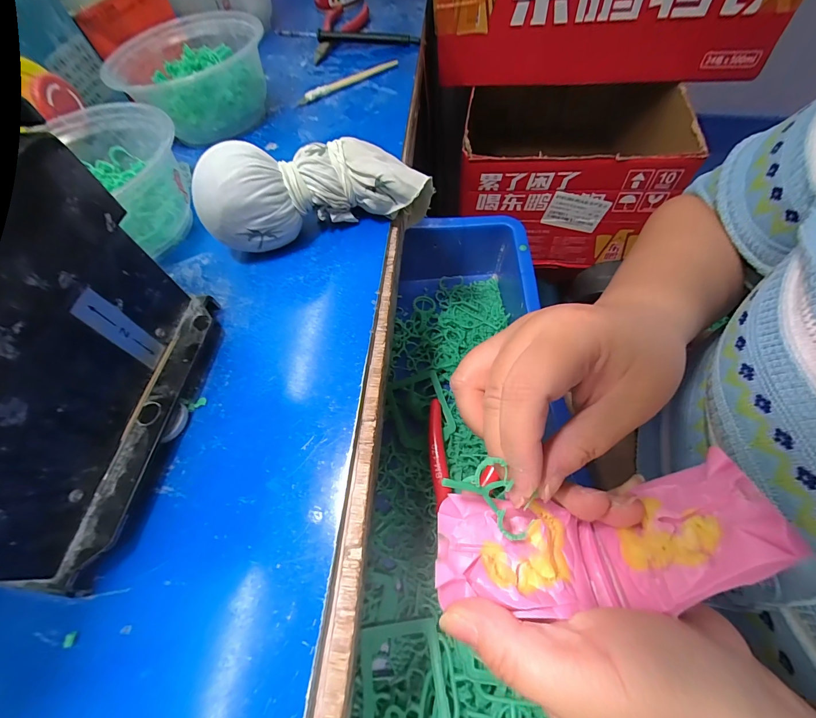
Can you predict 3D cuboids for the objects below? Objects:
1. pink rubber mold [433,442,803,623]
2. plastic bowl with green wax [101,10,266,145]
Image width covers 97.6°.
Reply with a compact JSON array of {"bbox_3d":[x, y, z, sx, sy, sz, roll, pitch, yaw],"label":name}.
[{"bbox_3d":[0.072,0.075,0.148,0.119,0.047,0.046,-13,60,13],"label":"pink rubber mold"},{"bbox_3d":[-0.190,-0.253,0.326,0.127,0.059,0.116,-3,60,5],"label":"plastic bowl with green wax"}]

